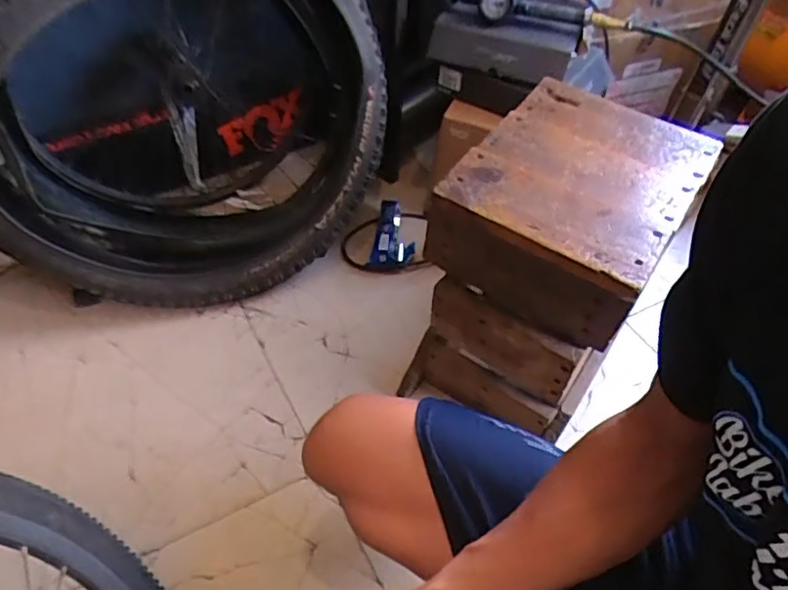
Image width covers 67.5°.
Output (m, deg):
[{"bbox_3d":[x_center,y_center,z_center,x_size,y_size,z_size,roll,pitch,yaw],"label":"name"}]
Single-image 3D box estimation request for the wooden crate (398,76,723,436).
[{"bbox_3d":[0.221,-0.030,0.848,0.241,0.383,0.302,30,55,21],"label":"wooden crate"}]

